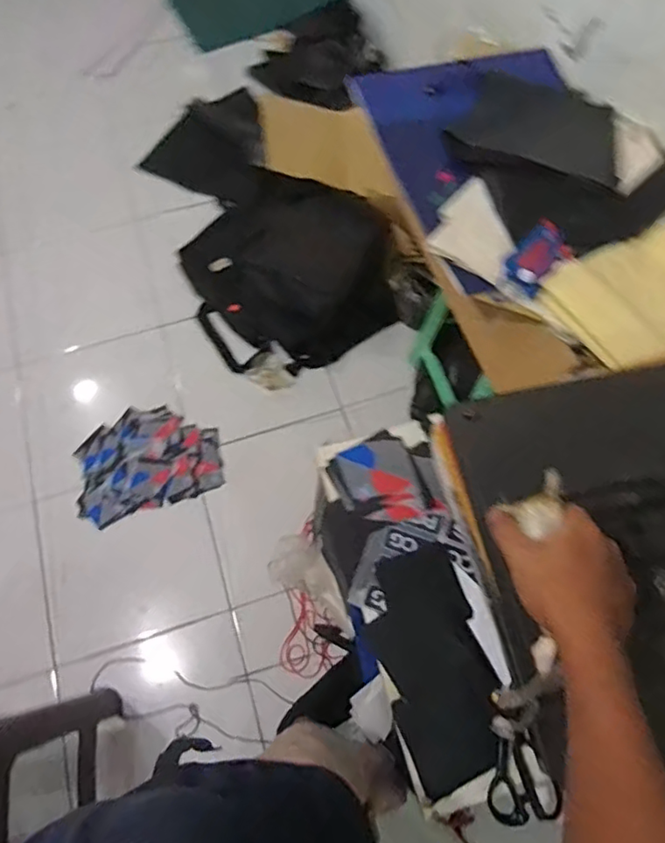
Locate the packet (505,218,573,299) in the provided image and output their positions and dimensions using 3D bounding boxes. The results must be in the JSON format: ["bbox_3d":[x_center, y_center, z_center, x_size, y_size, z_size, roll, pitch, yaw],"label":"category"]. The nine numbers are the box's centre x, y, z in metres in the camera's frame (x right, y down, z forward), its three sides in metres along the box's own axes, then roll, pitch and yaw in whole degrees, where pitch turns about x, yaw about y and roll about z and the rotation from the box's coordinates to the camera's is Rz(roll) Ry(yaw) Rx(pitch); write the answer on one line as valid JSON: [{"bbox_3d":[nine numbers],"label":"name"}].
[{"bbox_3d":[0.320,-0.259,0.901,0.068,0.056,0.128,40,74,16],"label":"packet"}]

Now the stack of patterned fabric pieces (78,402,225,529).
[{"bbox_3d":[-0.469,0.092,1.488,0.351,0.023,0.266,-19,68,-6],"label":"stack of patterned fabric pieces"}]

